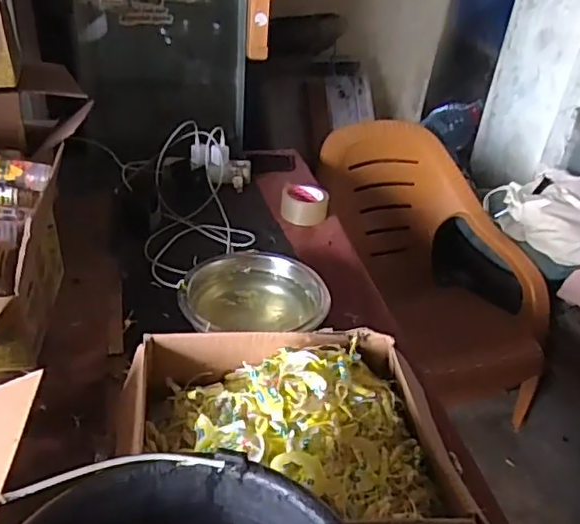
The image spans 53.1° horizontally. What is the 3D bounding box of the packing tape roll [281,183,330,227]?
[{"bbox_3d":[0.031,-0.124,1.234,0.102,0.046,0.093,4,34,-3],"label":"packing tape roll"}]

